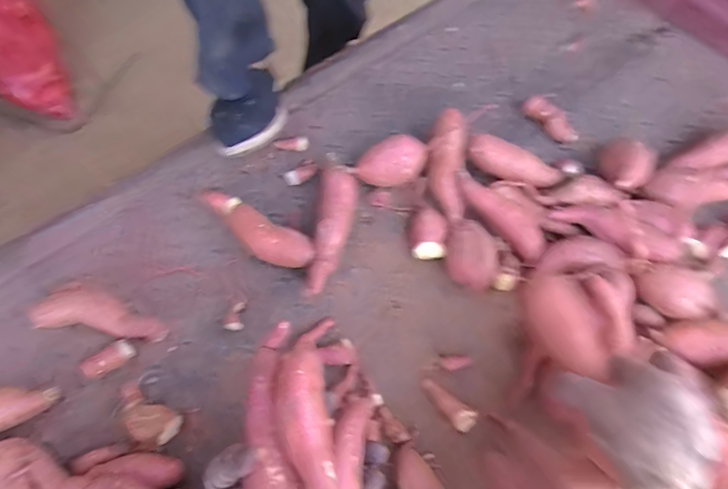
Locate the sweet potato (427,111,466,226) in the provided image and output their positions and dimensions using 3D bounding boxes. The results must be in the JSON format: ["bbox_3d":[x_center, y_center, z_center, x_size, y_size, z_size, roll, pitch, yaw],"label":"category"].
[{"bbox_3d":[0.108,-0.102,0.566,0.046,0.034,0.145,2,78,2],"label":"sweet potato"}]

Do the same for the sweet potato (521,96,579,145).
[{"bbox_3d":[0.271,-0.179,0.630,0.037,0.027,0.085,-33,68,-14],"label":"sweet potato"}]

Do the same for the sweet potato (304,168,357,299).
[{"bbox_3d":[-0.040,-0.017,0.548,0.046,0.049,0.184,7,64,4],"label":"sweet potato"}]

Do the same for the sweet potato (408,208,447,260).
[{"bbox_3d":[0.079,-0.014,0.540,0.043,0.030,0.059,-3,64,0],"label":"sweet potato"}]

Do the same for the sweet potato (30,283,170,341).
[{"bbox_3d":[-0.307,0.077,0.514,0.168,0.040,0.059,7,64,4],"label":"sweet potato"}]

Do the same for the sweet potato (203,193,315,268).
[{"bbox_3d":[-0.147,-0.022,0.557,0.191,0.049,0.052,32,69,15],"label":"sweet potato"}]

